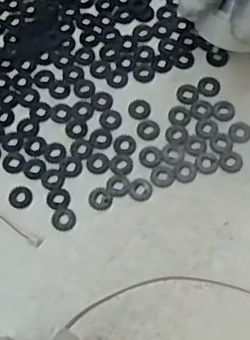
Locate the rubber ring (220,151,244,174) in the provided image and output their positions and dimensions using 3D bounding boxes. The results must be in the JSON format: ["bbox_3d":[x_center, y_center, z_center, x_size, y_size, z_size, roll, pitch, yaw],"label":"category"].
[{"bbox_3d":[0.049,-0.004,0.270,0.011,0.004,0.011,-1,66,2],"label":"rubber ring"}]

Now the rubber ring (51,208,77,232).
[{"bbox_3d":[-0.027,0.021,0.261,0.010,0.004,0.011,-1,66,2],"label":"rubber ring"}]

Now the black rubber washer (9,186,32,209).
[{"bbox_3d":[-0.047,0.012,0.266,0.010,0.004,0.011,-1,66,2],"label":"black rubber washer"}]

